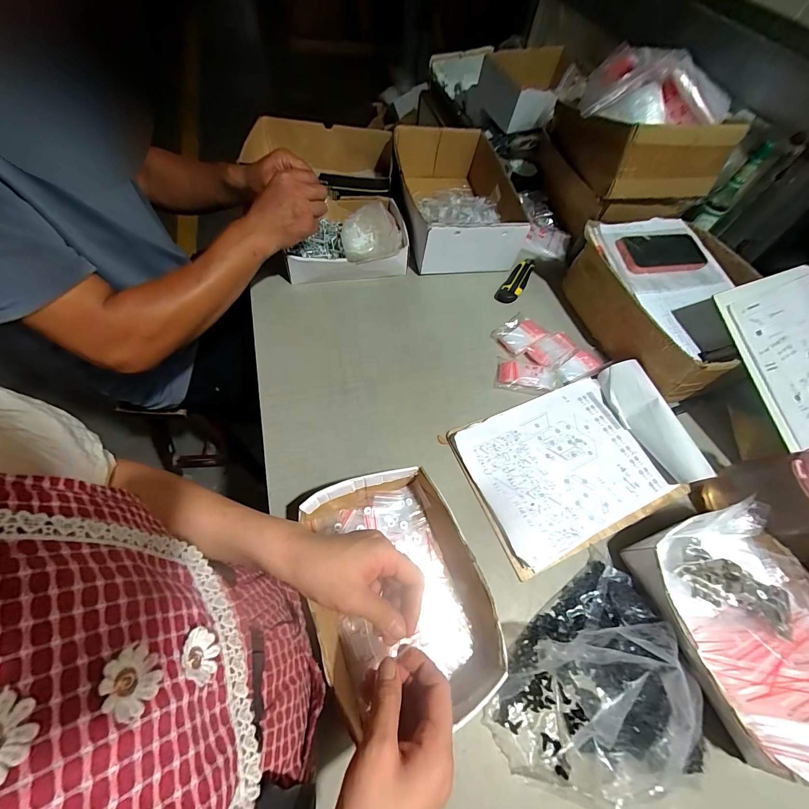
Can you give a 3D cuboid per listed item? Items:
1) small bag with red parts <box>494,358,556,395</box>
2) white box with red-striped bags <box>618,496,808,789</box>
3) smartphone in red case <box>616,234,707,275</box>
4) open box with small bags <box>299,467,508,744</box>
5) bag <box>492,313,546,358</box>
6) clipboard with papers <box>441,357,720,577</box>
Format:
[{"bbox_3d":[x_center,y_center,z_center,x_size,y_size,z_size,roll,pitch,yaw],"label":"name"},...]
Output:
[{"bbox_3d":[0.209,-0.050,0.592,0.102,0.014,0.060,9,62,2],"label":"small bag with red parts"},{"bbox_3d":[0.415,0.258,0.401,0.215,0.074,0.252,-20,65,-13],"label":"white box with red-striped bags"},{"bbox_3d":[0.450,-0.264,0.601,0.171,0.006,0.074,-7,79,-14],"label":"smartphone in red case"},{"bbox_3d":[-0.010,0.212,0.404,0.185,0.068,0.251,-16,64,-11],"label":"open box with small bags"},{"bbox_3d":[0.211,-0.133,0.637,0.079,0.014,0.062,-36,69,-20],"label":"bag"},{"bbox_3d":[0.259,0.078,0.517,0.328,0.042,0.220,-20,65,-13],"label":"clipboard with papers"}]

